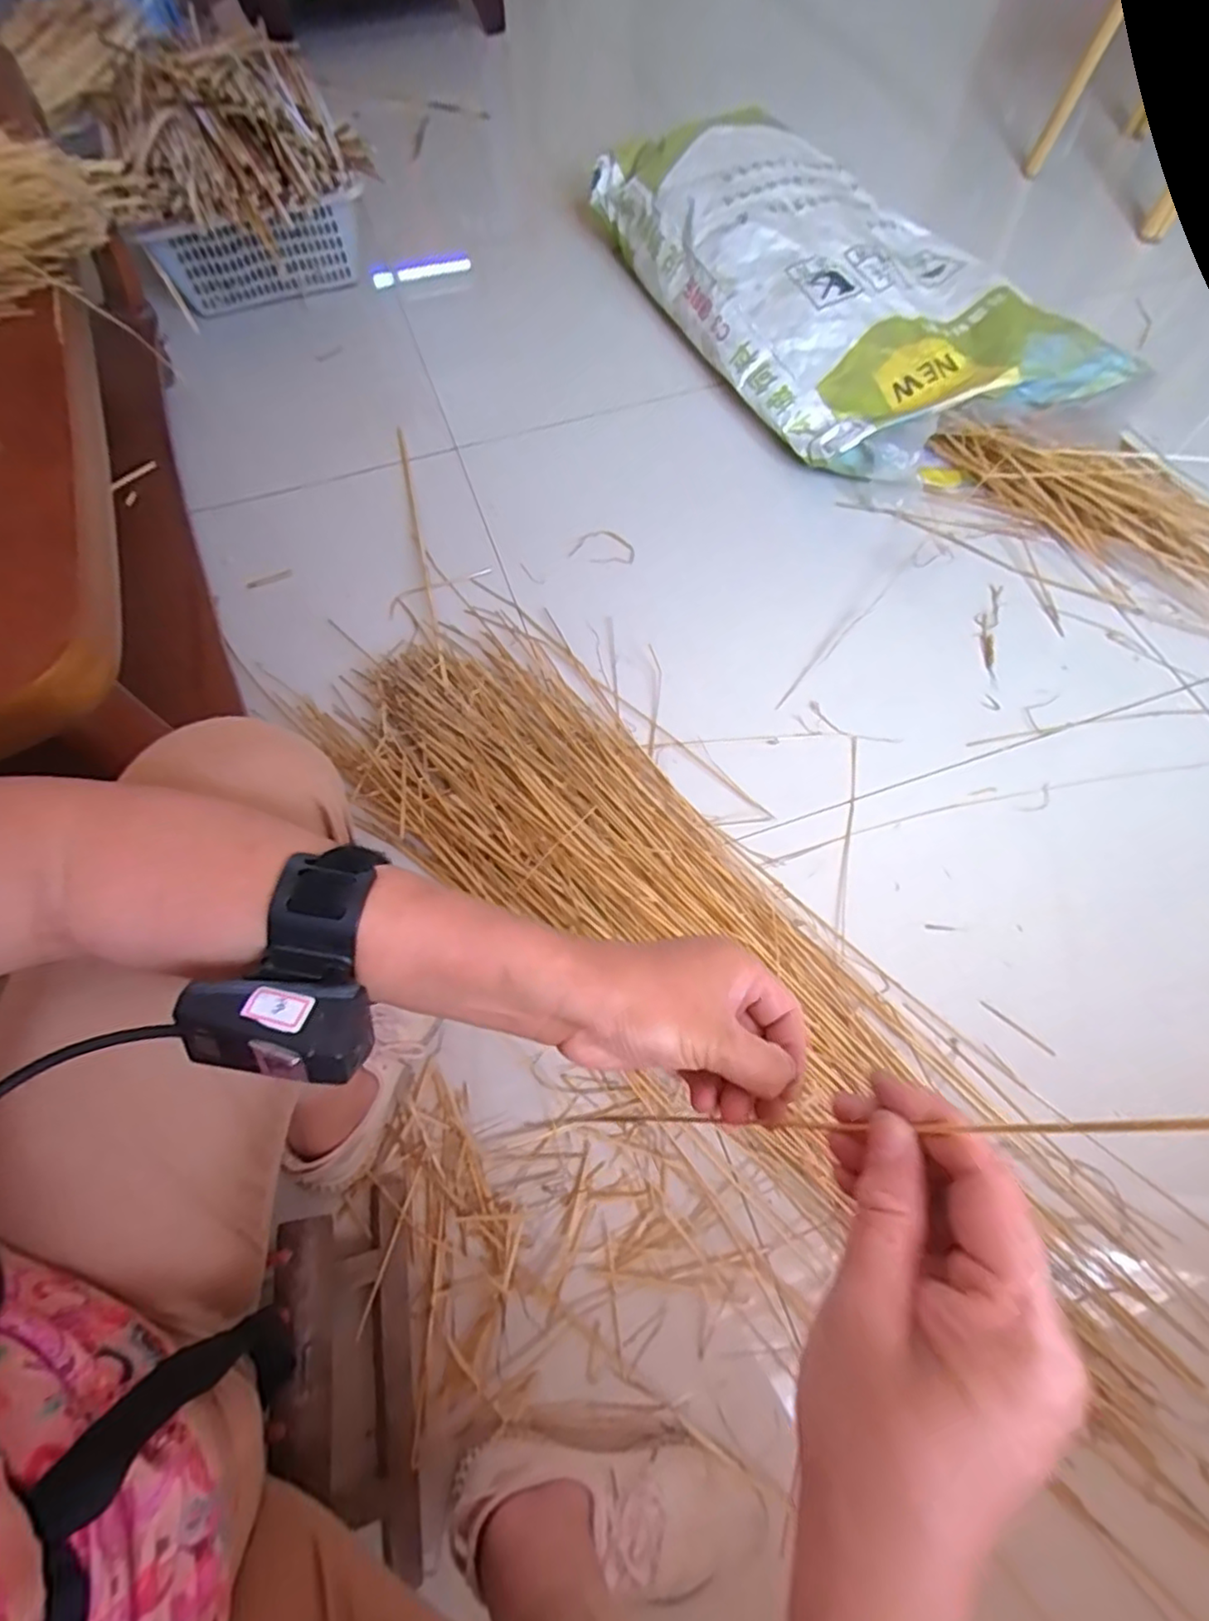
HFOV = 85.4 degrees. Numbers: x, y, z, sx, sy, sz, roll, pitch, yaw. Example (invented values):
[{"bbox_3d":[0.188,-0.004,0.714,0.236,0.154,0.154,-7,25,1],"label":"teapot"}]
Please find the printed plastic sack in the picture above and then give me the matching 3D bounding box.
[{"bbox_3d":[0.380,-0.923,1.104,0.487,0.157,0.903,-24,69,-10],"label":"printed plastic sack"}]

